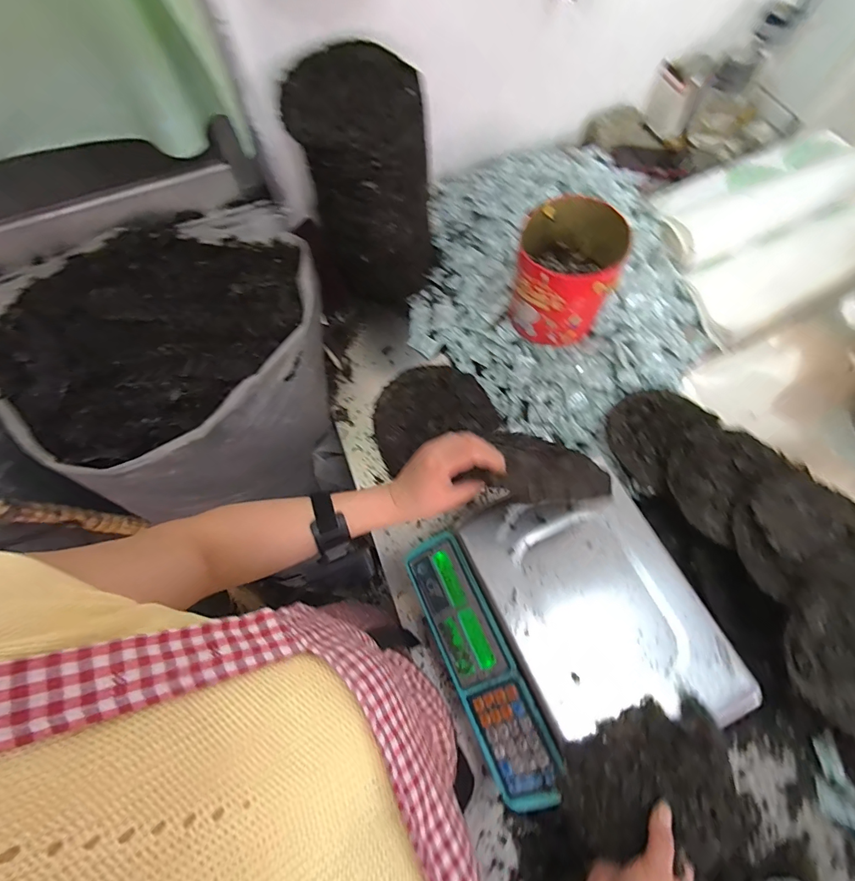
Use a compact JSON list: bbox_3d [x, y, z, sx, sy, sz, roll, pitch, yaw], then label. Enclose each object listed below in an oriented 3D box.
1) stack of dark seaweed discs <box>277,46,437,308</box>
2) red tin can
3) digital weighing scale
[{"bbox_3d":[-0.101,-0.438,0.764,0.208,0.331,0.189,-6,68,0],"label":"stack of dark seaweed discs"},{"bbox_3d":[0.228,-0.272,0.729,0.152,0.184,0.145,-1,68,2],"label":"red tin can"},{"bbox_3d":[0.173,0.238,0.565,0.321,0.096,0.332,-22,69,-6],"label":"digital weighing scale"}]

